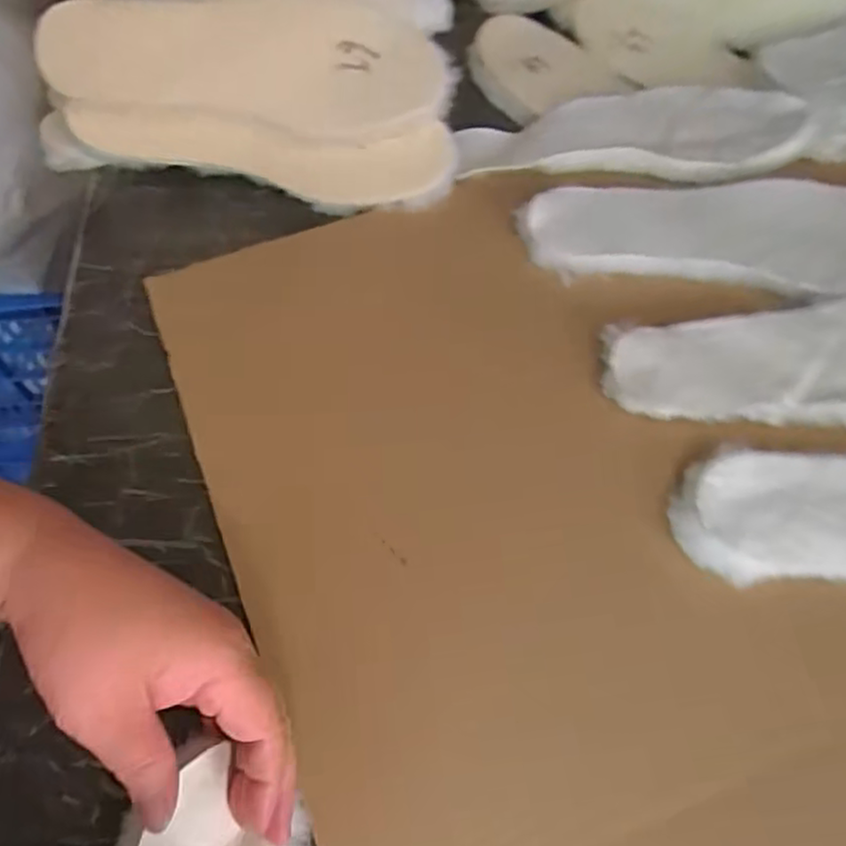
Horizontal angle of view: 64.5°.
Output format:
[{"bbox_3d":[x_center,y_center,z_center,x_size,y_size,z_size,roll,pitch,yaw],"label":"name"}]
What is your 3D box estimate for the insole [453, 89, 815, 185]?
[{"bbox_3d":[0.156,-0.227,0.518,0.257,0.013,0.099,-2,58,-1],"label":"insole"}]

